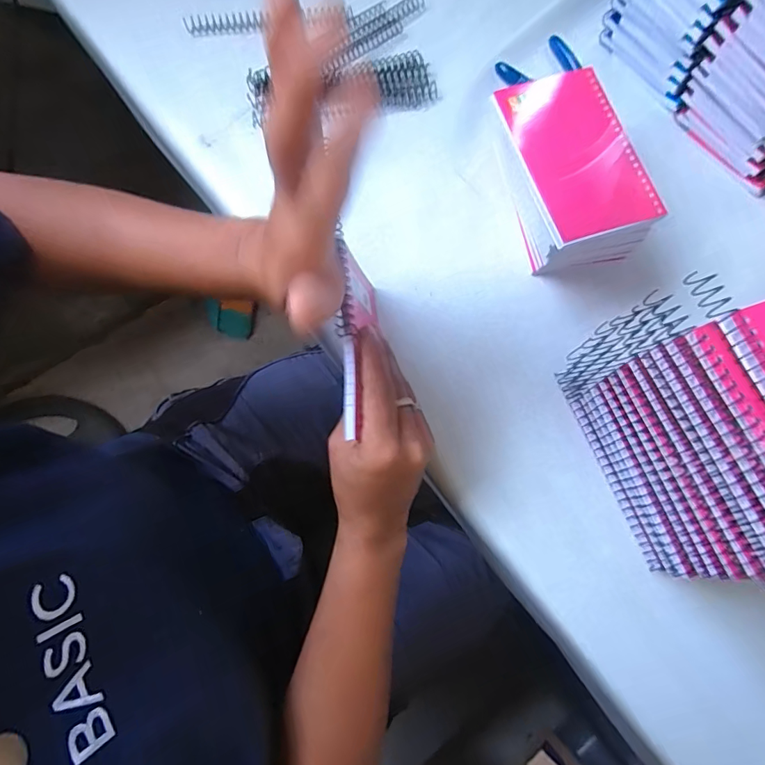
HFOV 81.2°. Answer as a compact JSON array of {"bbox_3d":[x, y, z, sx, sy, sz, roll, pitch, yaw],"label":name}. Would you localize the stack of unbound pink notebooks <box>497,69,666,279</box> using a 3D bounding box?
[{"bbox_3d":[0.132,-0.154,0.347,0.096,0.071,0.135,-21,79,-6],"label":"stack of unbound pink notebooks"}]

